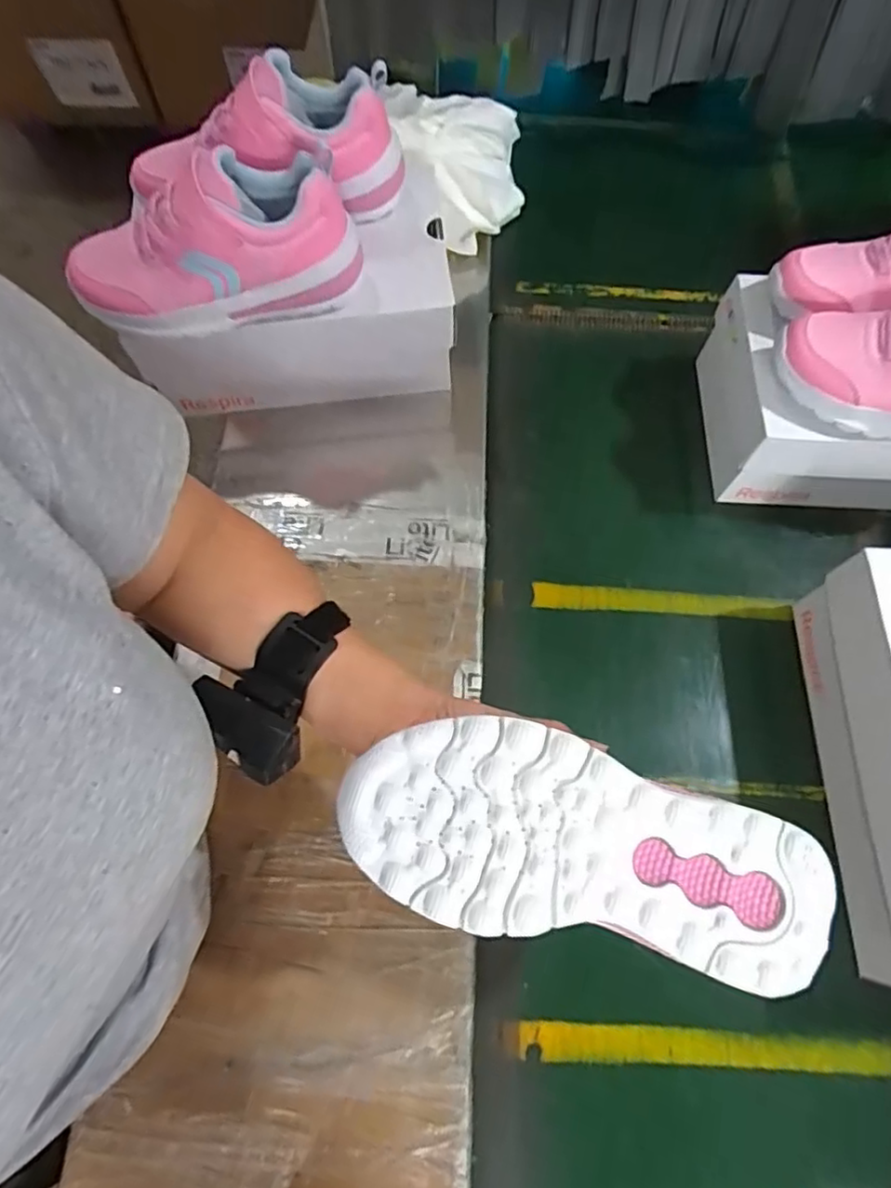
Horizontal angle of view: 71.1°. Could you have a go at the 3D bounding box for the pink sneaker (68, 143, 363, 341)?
[{"bbox_3d":[-0.183,-0.277,0.491,0.223,0.100,0.074,-12,69,-8],"label":"pink sneaker"}]

